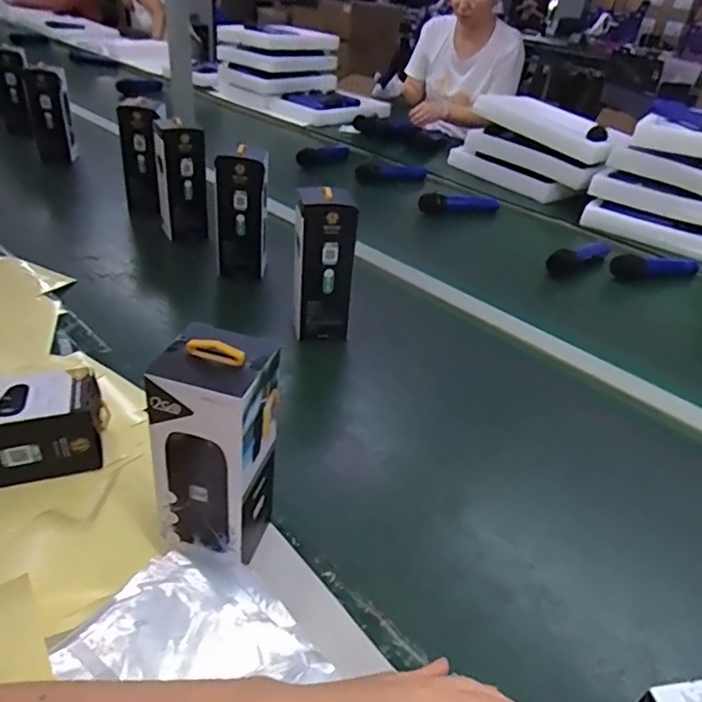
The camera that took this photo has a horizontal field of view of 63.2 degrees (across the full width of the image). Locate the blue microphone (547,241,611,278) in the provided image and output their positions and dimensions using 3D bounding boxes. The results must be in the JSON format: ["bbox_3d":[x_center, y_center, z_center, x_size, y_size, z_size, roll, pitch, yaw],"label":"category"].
[{"bbox_3d":[0.471,-0.198,1.161,0.203,0.050,0.052,-26,45,-37],"label":"blue microphone"}]

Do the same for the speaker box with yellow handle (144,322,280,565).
[{"bbox_3d":[-0.111,0.073,0.457,0.087,0.191,0.077,12,35,10],"label":"speaker box with yellow handle"}]

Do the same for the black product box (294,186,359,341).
[{"bbox_3d":[-0.043,-0.122,0.809,0.087,0.206,0.070,1,34,-6],"label":"black product box"}]

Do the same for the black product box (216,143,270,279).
[{"bbox_3d":[-0.182,-0.226,0.936,0.082,0.201,0.059,1,34,-6],"label":"black product box"}]

